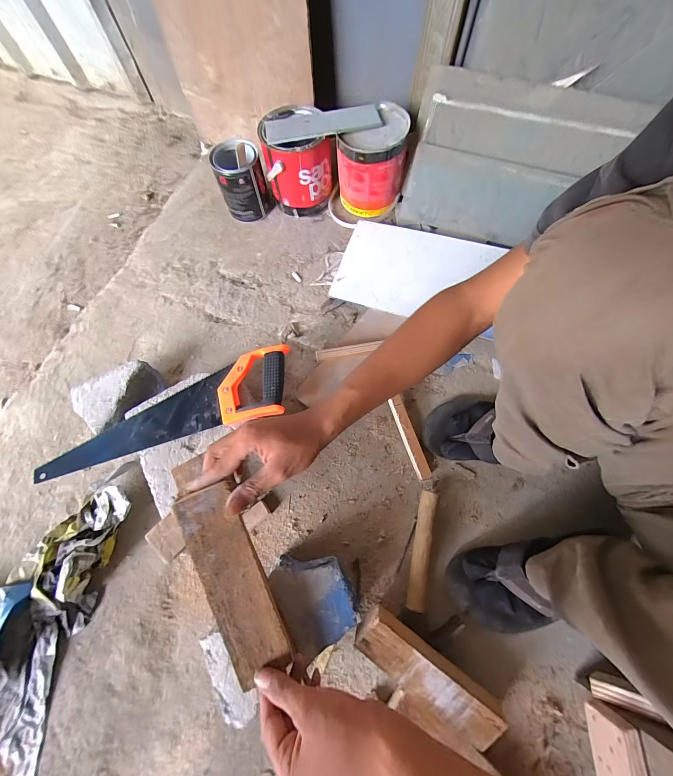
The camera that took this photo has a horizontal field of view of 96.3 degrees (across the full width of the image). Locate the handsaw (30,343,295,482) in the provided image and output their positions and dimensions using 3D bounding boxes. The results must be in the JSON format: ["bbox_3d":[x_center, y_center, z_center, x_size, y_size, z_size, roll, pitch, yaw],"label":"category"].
[{"bbox_3d":[-0.275,0.047,0.499,0.418,0.020,0.113,-20,69,-5],"label":"handsaw"}]

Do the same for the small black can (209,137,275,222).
[{"bbox_3d":[-0.221,-0.485,0.723,0.107,0.146,0.111,-1,68,2],"label":"small black can"}]

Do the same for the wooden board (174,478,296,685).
[{"bbox_3d":[-0.101,0.190,0.299,0.054,0.017,0.188,-22,91,-6],"label":"wooden board"}]

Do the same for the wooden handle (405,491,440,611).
[{"bbox_3d":[0.134,0.251,0.476,0.025,0.037,0.165,12,69,7],"label":"wooden handle"}]

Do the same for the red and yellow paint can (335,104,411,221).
[{"bbox_3d":[0.081,-0.514,0.691,0.141,0.146,0.148,-1,68,2],"label":"red and yellow paint can"}]

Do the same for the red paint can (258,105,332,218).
[{"bbox_3d":[-0.094,-0.514,0.710,0.139,0.178,0.136,-1,68,2],"label":"red paint can"}]

